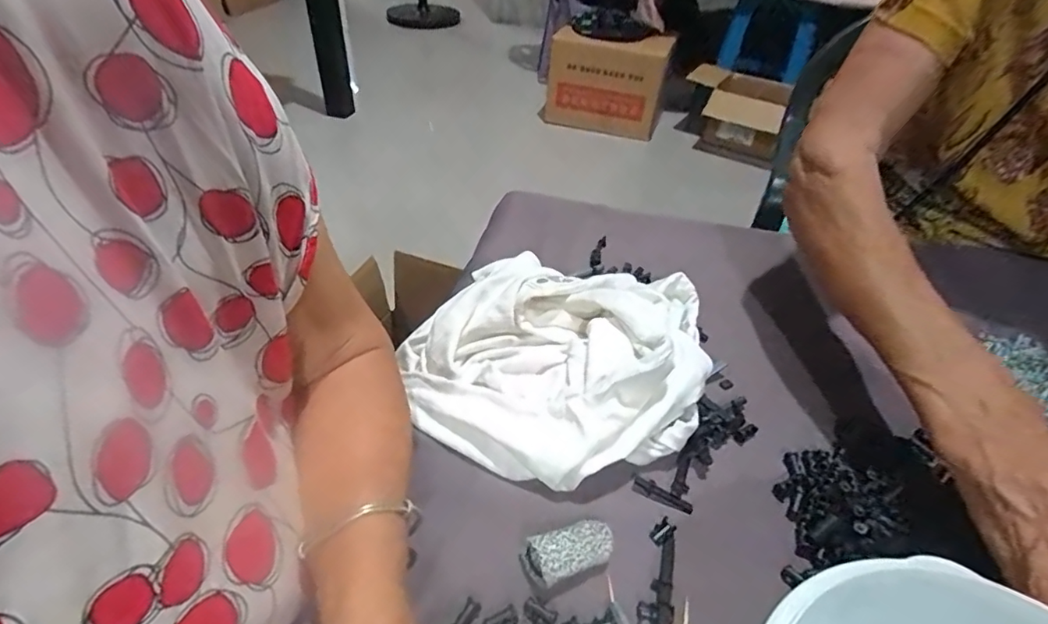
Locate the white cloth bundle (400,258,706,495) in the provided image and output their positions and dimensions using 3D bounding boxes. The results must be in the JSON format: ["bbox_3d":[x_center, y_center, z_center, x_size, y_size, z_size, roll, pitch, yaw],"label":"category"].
[{"bbox_3d":[0.016,0.032,0.358,0.196,0.058,0.150,15,43,17],"label":"white cloth bundle"}]

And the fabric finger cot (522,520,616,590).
[{"bbox_3d":[0.024,0.124,0.282,0.046,0.016,0.026,-18,44,-20],"label":"fabric finger cot"}]

